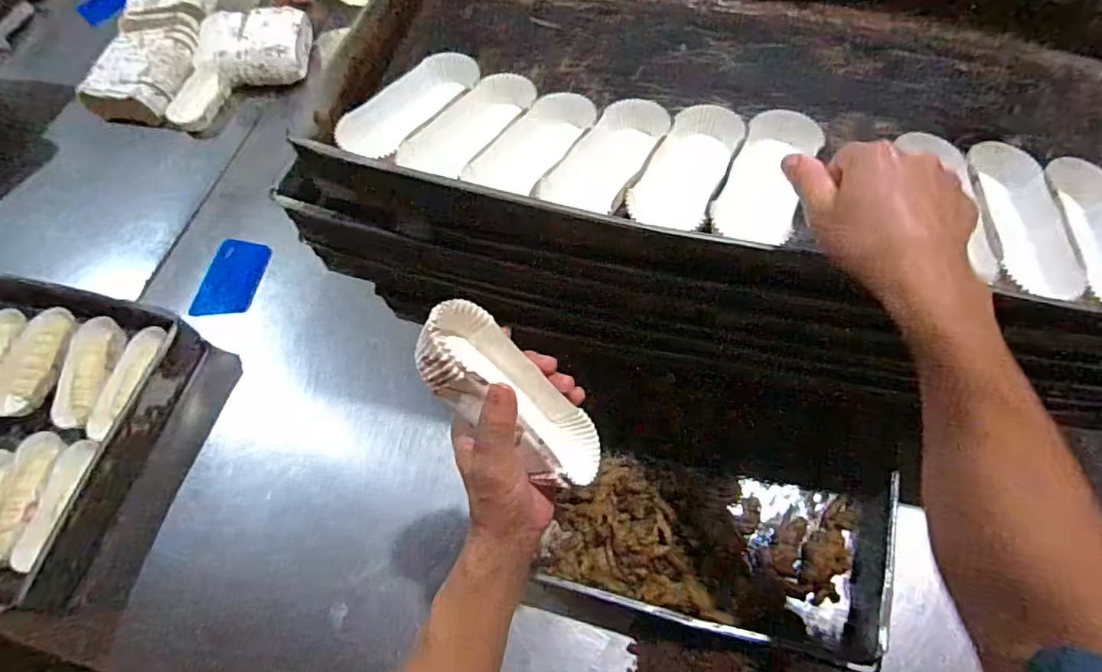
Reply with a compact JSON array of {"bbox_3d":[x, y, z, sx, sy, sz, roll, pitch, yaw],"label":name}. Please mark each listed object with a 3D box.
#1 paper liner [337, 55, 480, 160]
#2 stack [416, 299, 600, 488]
[{"bbox_3d":[-0.129,-0.216,0.508,0.057,0.015,0.151,32,68,17],"label":"paper liner"},{"bbox_3d":[-0.023,0.044,0.377,0.164,0.046,0.065,44,67,-20],"label":"stack"}]

